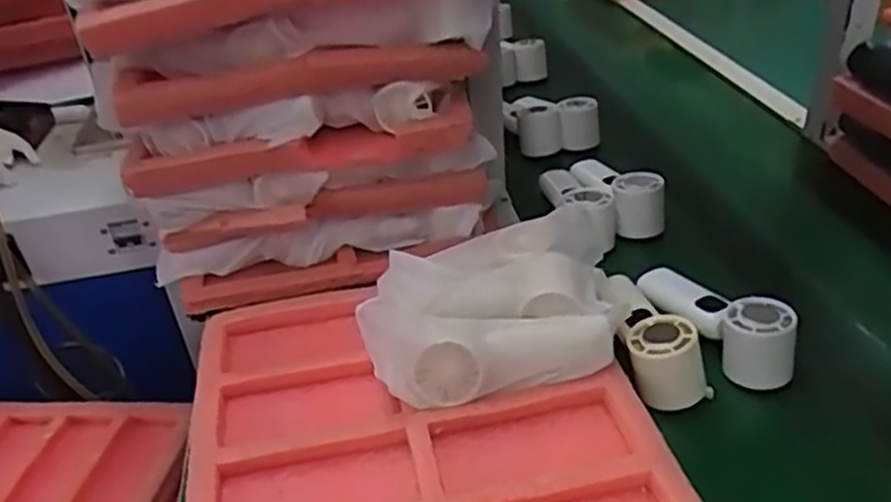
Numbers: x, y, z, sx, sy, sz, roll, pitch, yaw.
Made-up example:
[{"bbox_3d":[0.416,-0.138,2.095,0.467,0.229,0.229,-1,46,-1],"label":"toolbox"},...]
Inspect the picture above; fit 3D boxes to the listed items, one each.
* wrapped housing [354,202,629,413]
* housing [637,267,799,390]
[{"bbox_3d":[0.042,0.043,0.601,0.217,0.076,0.148,-11,34,-8],"label":"wrapped housing"},{"bbox_3d":[0.229,0.055,0.630,0.045,0.060,0.158,-25,38,-27],"label":"housing"}]

